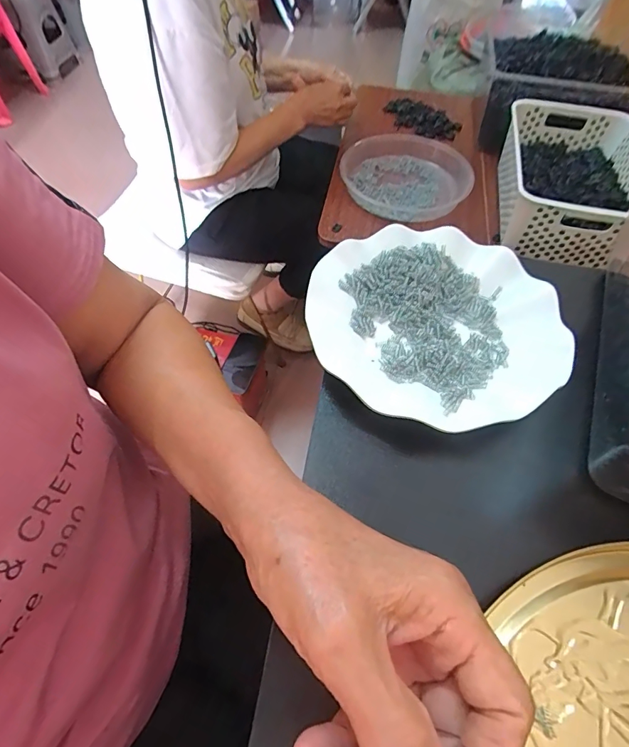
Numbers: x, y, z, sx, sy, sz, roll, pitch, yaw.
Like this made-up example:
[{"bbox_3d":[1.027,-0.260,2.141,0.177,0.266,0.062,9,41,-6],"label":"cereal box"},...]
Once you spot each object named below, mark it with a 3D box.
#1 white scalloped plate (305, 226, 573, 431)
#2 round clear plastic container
[{"bbox_3d":[0.090,-0.044,0.318,0.183,0.023,0.172,0,56,-1],"label":"white scalloped plate"},{"bbox_3d":[0.168,-0.361,0.787,0.236,0.041,0.236,0,56,-1],"label":"round clear plastic container"}]

